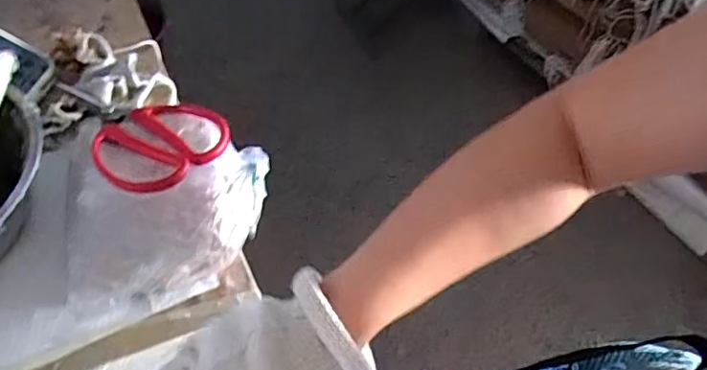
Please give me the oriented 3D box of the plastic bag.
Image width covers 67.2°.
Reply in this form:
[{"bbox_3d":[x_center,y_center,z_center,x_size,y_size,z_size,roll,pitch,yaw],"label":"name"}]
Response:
[{"bbox_3d":[-0.144,0.023,0.413,0.150,0.071,0.161,-3,50,-7],"label":"plastic bag"}]

